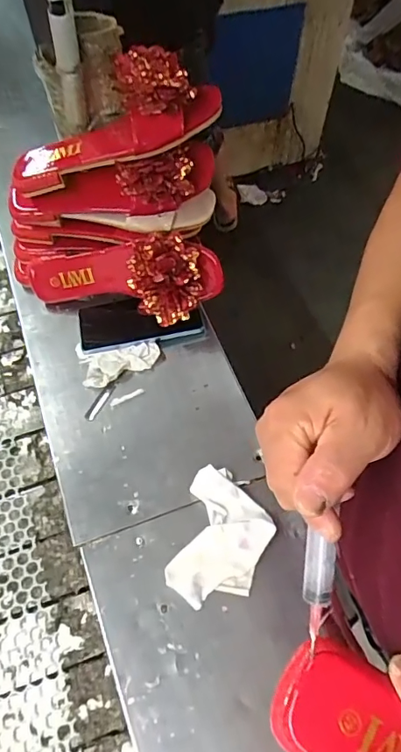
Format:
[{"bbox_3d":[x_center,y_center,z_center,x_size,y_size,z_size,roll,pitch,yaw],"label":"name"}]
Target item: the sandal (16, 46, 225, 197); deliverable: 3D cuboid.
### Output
[{"bbox_3d":[-0.104,-0.279,0.541,0.245,0.075,0.081,-17,59,15],"label":"sandal"}]

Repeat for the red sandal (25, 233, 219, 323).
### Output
[{"bbox_3d":[-0.109,-0.128,0.621,0.256,0.090,0.079,5,59,20],"label":"red sandal"}]

